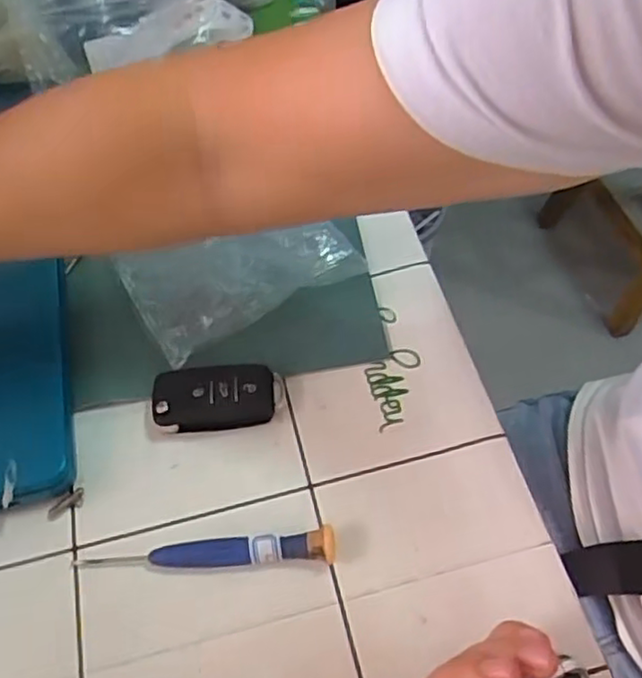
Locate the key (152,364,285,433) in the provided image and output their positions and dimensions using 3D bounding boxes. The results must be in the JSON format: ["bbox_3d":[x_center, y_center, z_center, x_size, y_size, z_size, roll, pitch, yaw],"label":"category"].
[{"bbox_3d":[-0.055,0.031,0.360,0.067,0.019,0.033,-8,57,-2],"label":"key"}]

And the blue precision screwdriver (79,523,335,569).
[{"bbox_3d":[-0.055,0.103,0.317,0.122,0.014,0.015,-6,57,-1],"label":"blue precision screwdriver"}]

